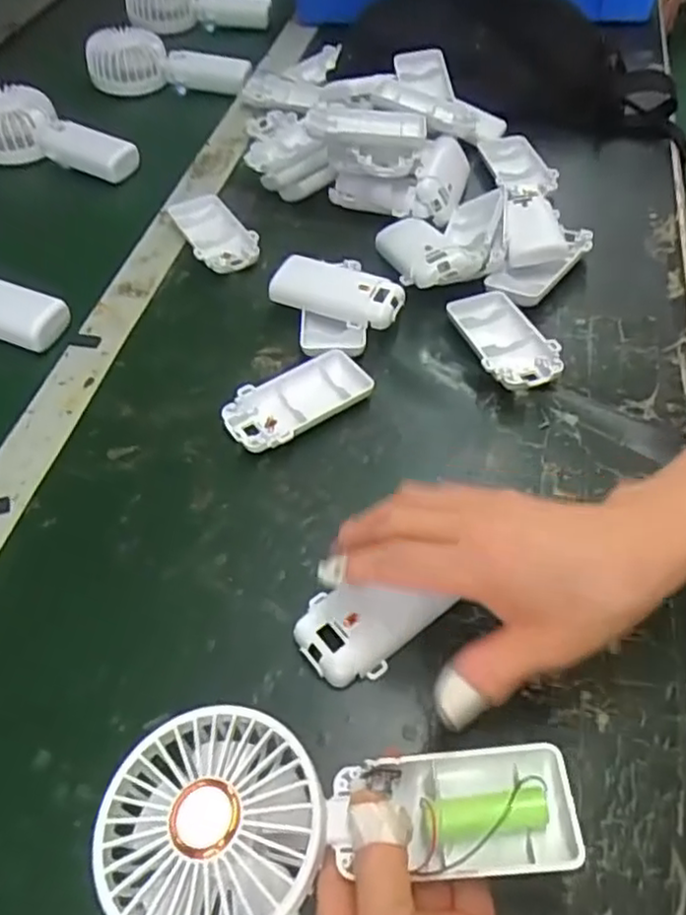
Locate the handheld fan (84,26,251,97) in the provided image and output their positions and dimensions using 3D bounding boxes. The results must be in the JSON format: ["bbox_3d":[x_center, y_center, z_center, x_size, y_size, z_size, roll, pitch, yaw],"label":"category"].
[{"bbox_3d":[-0.198,-0.451,0.755,0.185,0.052,0.048,6,54,7],"label":"handheld fan"}]

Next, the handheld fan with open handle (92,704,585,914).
[{"bbox_3d":[-0.002,0.144,0.266,0.178,0.034,0.084,1,53,-4],"label":"handheld fan with open handle"}]

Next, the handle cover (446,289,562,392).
[{"bbox_3d":[0.108,-0.080,0.451,0.046,0.021,0.093,-14,54,-7],"label":"handle cover"}]

